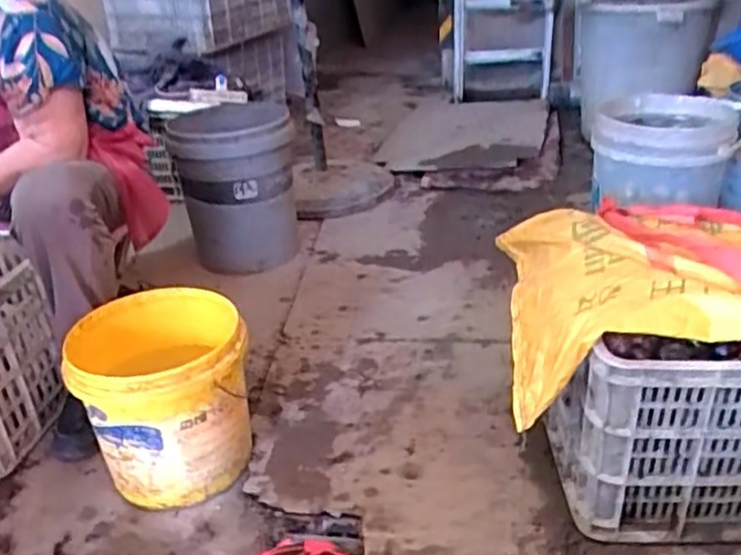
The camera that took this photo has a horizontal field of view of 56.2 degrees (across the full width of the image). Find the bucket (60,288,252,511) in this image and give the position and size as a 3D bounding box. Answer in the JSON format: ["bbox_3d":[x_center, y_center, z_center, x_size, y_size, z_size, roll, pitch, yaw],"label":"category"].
[{"bbox_3d":[-0.327,0.196,1.128,0.252,0.260,0.260,-4,28,2],"label":"bucket"}]

